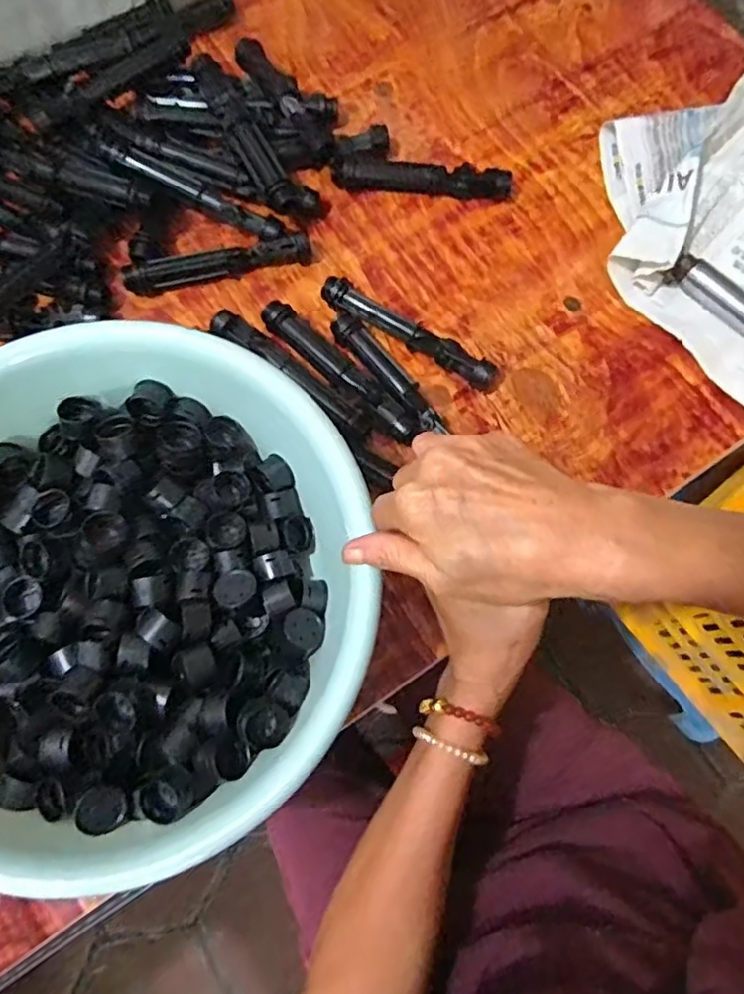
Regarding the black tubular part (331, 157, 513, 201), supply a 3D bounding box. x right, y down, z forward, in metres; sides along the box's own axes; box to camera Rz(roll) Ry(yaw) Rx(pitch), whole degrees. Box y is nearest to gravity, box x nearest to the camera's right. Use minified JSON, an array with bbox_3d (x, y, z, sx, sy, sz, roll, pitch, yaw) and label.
[{"bbox_3d":[0.041,-0.262,0.522,0.142,0.027,0.024,5,73,0],"label":"black tubular part"}]

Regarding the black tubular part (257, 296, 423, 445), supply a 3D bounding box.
[{"bbox_3d":[-0.024,-0.092,0.471,0.023,0.026,0.149,-43,79,-13],"label":"black tubular part"}]

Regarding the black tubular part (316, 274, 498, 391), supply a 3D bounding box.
[{"bbox_3d":[0.029,-0.125,0.480,0.145,0.022,0.029,30,75,7],"label":"black tubular part"}]

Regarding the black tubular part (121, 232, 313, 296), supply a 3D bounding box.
[{"bbox_3d":[-0.119,-0.181,0.491,0.143,0.021,0.019,-14,74,-6],"label":"black tubular part"}]

